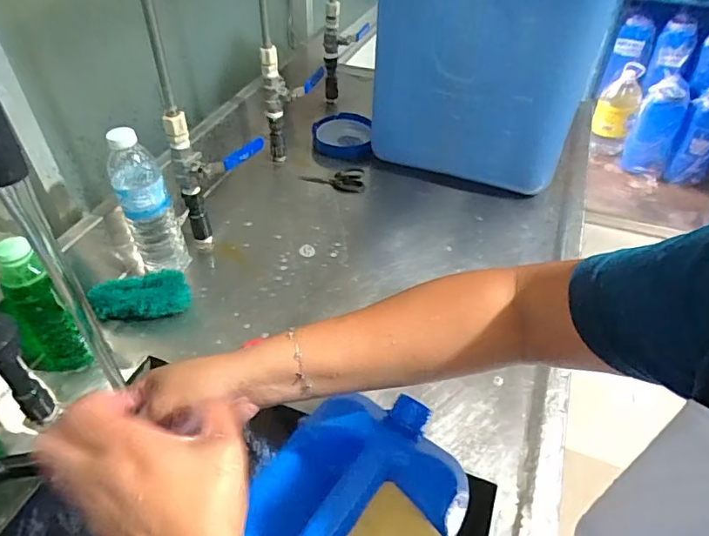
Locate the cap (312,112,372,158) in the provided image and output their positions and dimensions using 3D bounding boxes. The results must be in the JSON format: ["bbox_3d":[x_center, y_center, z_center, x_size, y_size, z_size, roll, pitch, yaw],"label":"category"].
[{"bbox_3d":[-0.021,-0.257,0.969,0.108,0.034,0.116,1,45,-1],"label":"cap"}]

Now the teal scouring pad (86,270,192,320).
[{"bbox_3d":[-0.273,0.040,0.645,0.122,0.043,0.056,-4,45,-5],"label":"teal scouring pad"}]

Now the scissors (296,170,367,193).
[{"bbox_3d":[-0.038,-0.150,0.870,0.111,0.013,0.056,-2,45,-3],"label":"scissors"}]

